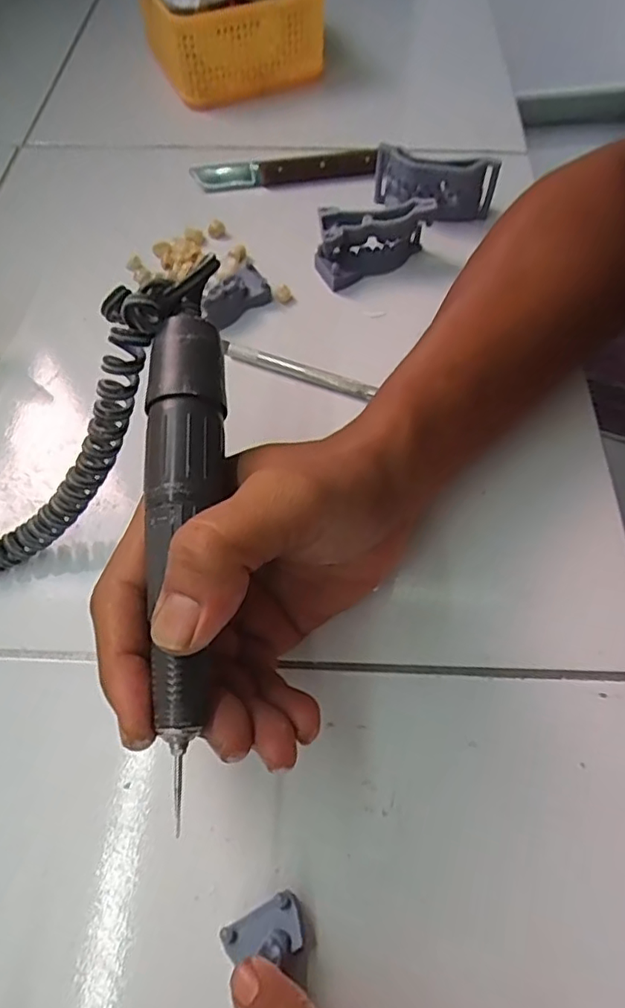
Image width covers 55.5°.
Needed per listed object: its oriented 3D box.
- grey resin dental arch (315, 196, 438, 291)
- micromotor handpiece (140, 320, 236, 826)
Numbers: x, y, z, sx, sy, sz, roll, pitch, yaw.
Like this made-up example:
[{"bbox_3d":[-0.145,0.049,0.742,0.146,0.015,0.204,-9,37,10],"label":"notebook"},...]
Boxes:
[{"bbox_3d":[0.038,-0.180,0.394,0.077,0.042,0.039,-29,63,-16],"label":"grey resin dental arch"},{"bbox_3d":[-0.044,0.009,0.206,0.028,0.025,0.156,0,76,-1],"label":"micromotor handpiece"}]

